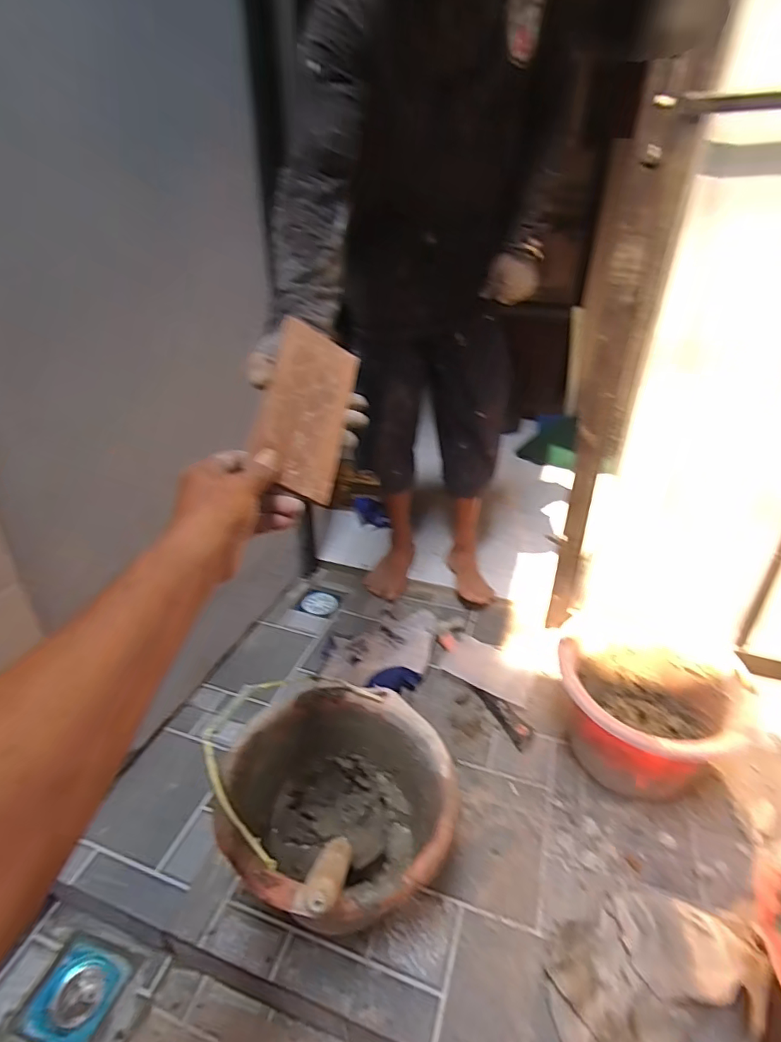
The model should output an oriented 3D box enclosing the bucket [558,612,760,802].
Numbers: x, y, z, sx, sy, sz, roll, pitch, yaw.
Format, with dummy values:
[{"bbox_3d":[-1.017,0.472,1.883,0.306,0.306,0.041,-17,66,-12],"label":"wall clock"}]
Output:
[{"bbox_3d":[0.408,0.308,0.816,0.275,0.201,0.250,-1,30,0],"label":"bucket"}]

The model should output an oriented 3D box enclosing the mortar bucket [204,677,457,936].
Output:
[{"bbox_3d":[-0.063,0.381,0.655,0.266,0.246,0.281,-1,30,0],"label":"mortar bucket"}]

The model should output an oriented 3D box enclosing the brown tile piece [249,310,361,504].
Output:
[{"bbox_3d":[-0.089,-0.120,0.545,0.095,0.191,0.011,23,-25,-32],"label":"brown tile piece"}]

